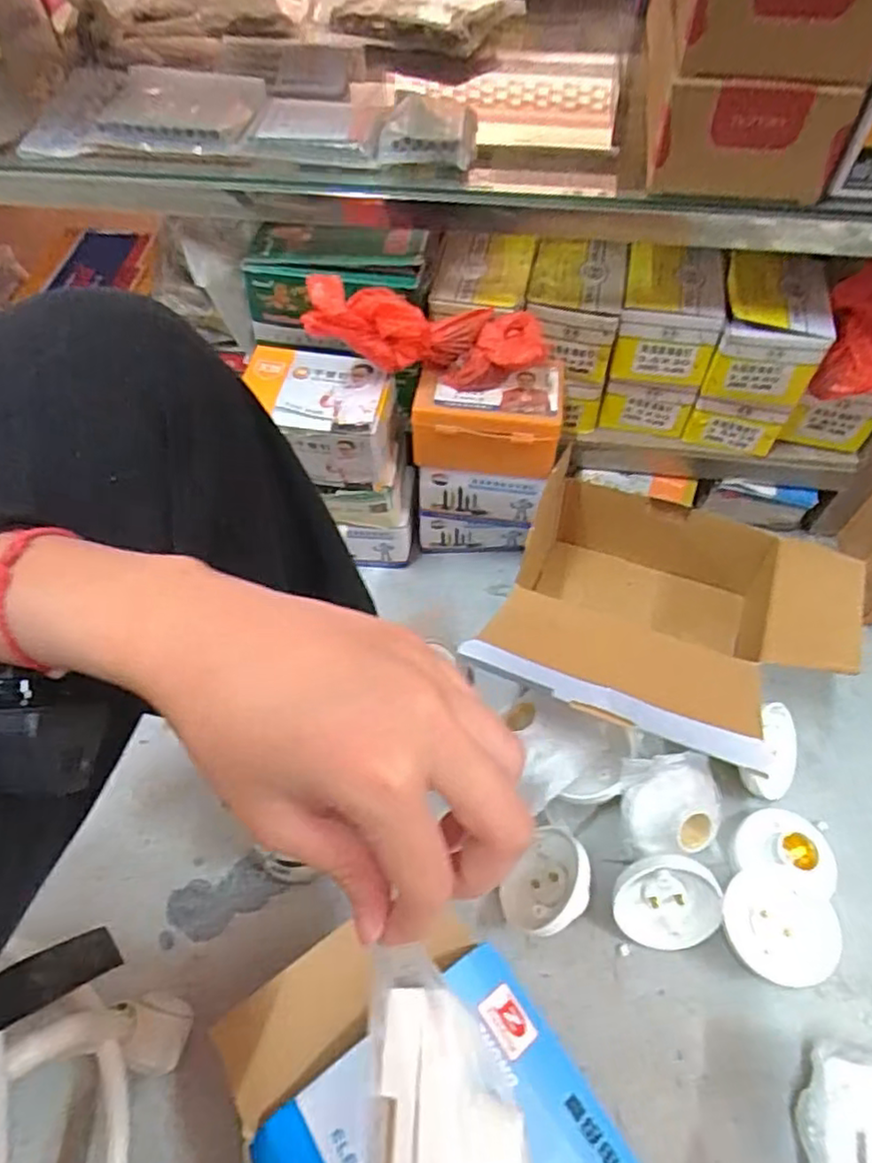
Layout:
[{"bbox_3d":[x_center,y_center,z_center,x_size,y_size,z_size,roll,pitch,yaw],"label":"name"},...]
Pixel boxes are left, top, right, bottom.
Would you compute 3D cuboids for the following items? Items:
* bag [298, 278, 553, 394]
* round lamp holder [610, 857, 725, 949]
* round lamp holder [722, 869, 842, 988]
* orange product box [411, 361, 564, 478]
[{"bbox_3d":[-0.011,-0.192,0.515,0.185,0.068,0.057,6,54,-17],"label":"bag"},{"bbox_3d":[0.174,0.242,0.498,0.075,0.021,0.076,2,101,8],"label":"round lamp holder"},{"bbox_3d":[0.254,0.263,0.496,0.074,0.043,0.071,27,62,20],"label":"round lamp holder"},{"bbox_3d":[0.045,-0.143,0.575,0.125,0.066,0.079,4,58,2],"label":"orange product box"}]

